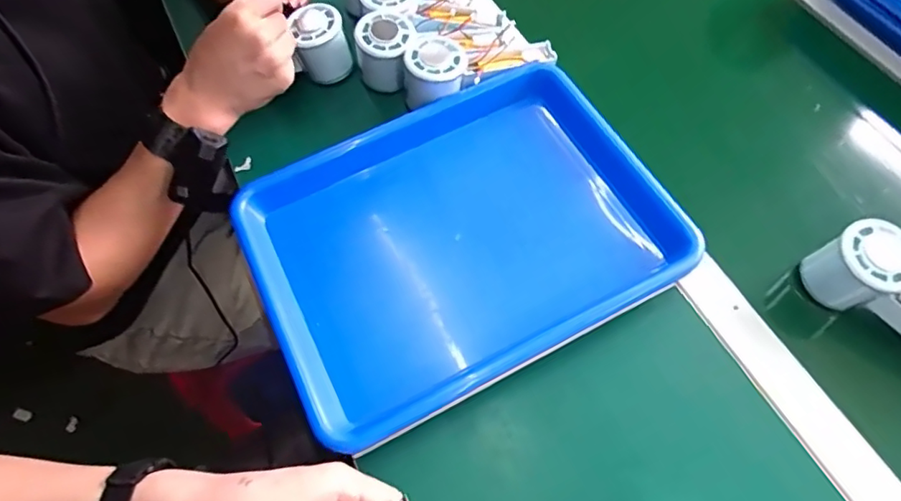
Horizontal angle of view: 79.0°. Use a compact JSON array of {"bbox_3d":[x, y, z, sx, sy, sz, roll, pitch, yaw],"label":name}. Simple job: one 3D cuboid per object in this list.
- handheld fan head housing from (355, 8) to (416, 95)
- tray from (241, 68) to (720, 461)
[{"bbox_3d":[-0.064,-0.199,0.551,0.058,0.064,0.063,-4,64,-3],"label":"handheld fan head housing"},{"bbox_3d":[0.009,-0.014,0.470,0.347,0.040,0.250,-25,64,-12],"label":"tray"}]

